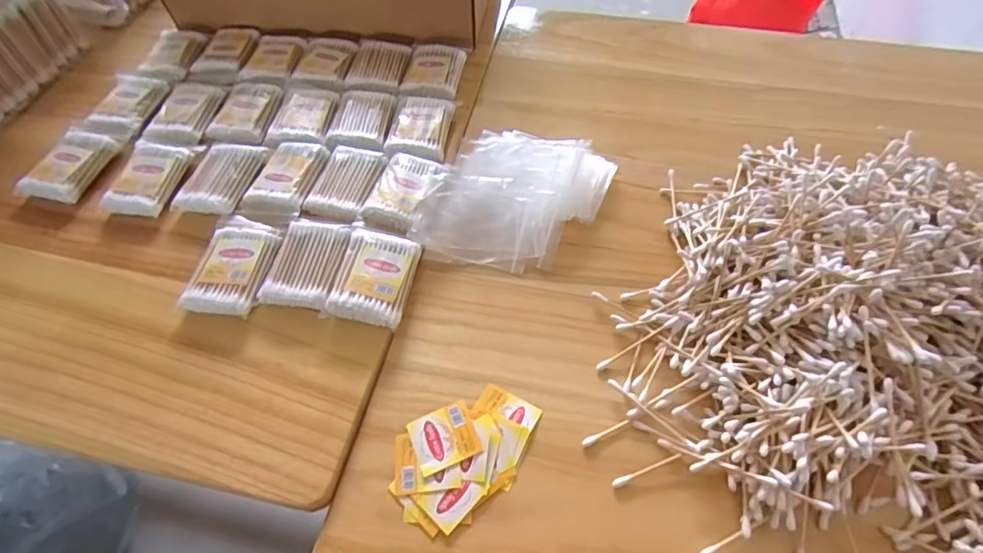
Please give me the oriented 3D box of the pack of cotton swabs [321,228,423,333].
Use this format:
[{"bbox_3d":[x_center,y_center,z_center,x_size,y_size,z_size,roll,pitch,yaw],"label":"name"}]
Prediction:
[{"bbox_3d":[-0.091,0.000,0.402,0.057,0.016,0.079,8,57,7],"label":"pack of cotton swabs"}]

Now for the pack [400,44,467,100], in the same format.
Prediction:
[{"bbox_3d":[-0.061,-0.220,0.551,0.057,0.016,0.080,6,57,5],"label":"pack"}]

